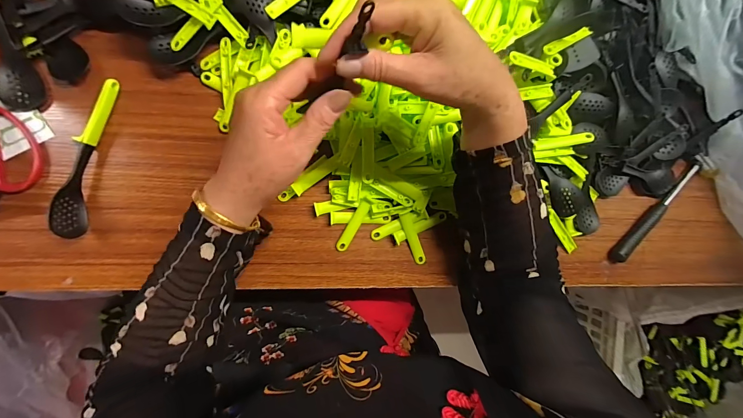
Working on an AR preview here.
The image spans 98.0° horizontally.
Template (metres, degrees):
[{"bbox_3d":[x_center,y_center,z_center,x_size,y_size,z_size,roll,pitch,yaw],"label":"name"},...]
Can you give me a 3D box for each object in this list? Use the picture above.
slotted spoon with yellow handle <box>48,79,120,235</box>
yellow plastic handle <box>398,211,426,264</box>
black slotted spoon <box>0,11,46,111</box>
[{"bbox_3d":[-0.308,-0.056,0.347,0.019,0.037,0.173,12,89,-8],"label":"slotted spoon with yellow handle"},{"bbox_3d":[0.053,0.037,0.410,0.015,0.009,0.070,-21,94,-7],"label":"yellow plastic handle"},{"bbox_3d":[-0.381,-0.171,0.335,0.034,0.013,0.130,-8,108,-8],"label":"black slotted spoon"}]

